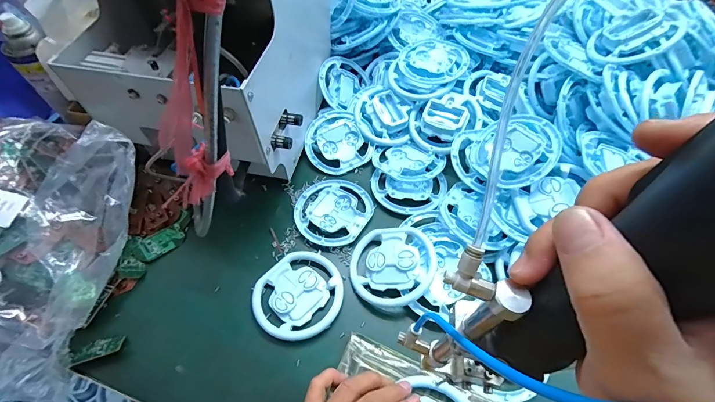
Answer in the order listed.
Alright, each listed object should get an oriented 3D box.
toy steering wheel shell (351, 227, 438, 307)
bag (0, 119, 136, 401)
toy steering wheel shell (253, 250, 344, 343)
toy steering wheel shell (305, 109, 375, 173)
[{"bbox_3d":[0.041,0.074,0.427,0.097,0.024,0.101,-1,55,4],"label":"toy steering wheel shell"},{"bbox_3d":[-0.391,0.026,0.393,0.279,0.128,0.244,22,60,16],"label":"bag"},{"bbox_3d":[-0.070,0.109,0.419,0.100,0.012,0.101,-2,55,3],"label":"toy steering wheel shell"},{"bbox_3d":[-0.033,-0.091,0.548,0.095,0.013,0.103,-33,79,-9],"label":"toy steering wheel shell"}]

